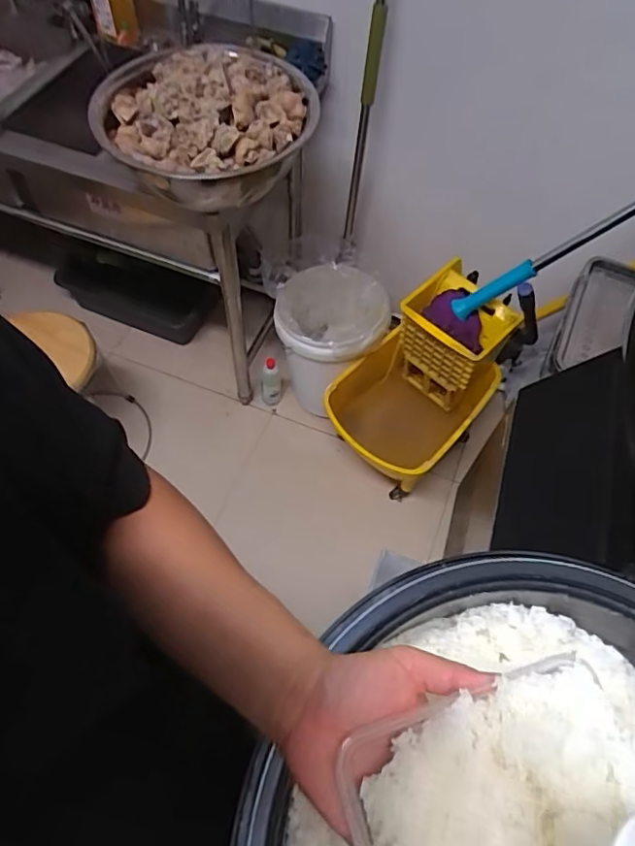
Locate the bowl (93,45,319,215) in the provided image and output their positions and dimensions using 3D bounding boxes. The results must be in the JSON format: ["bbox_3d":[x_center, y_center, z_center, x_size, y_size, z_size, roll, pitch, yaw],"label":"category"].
[{"bbox_3d":[-0.201,-0.607,1.093,0.350,0.172,0.373,1,60,-1],"label":"bowl"}]

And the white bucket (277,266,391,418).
[{"bbox_3d":[0.041,-0.281,1.780,0.317,0.393,0.376,16,61,7],"label":"white bucket"}]

